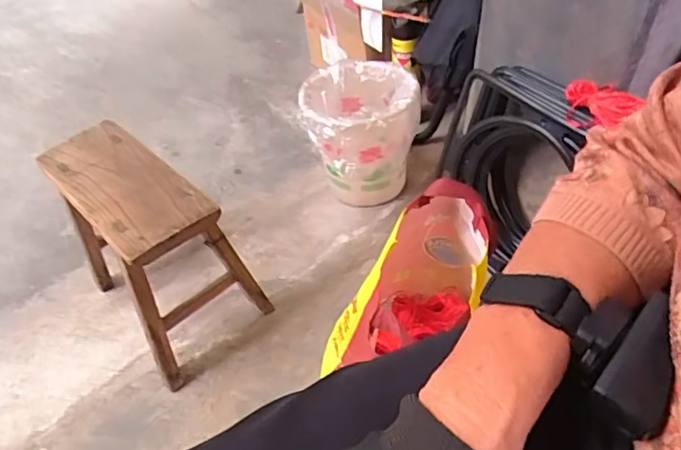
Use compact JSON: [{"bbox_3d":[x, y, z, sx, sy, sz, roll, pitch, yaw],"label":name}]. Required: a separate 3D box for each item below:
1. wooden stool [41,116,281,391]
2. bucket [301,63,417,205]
[{"bbox_3d":[-0.330,0.033,0.886,0.340,0.290,0.193,33,59,31],"label":"wooden stool"},{"bbox_3d":[0.042,-0.164,1.065,0.213,0.255,0.193,-12,48,-6],"label":"bucket"}]

